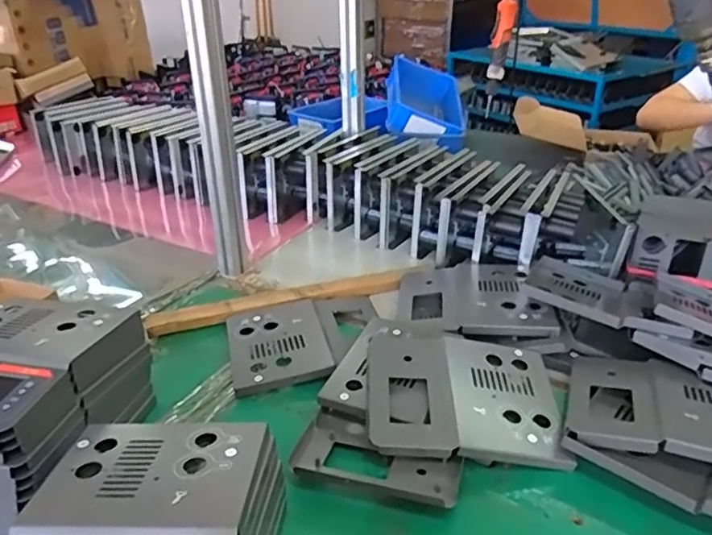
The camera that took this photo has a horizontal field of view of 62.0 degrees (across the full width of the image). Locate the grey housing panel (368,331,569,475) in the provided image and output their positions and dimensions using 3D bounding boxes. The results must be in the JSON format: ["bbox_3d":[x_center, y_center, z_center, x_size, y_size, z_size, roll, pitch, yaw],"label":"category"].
[{"bbox_3d":[0.129,0.148,0.722,0.223,0.038,0.196,1,28,4],"label":"grey housing panel"}]

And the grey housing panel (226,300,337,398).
[{"bbox_3d":[-0.112,0.113,0.852,0.136,0.030,0.180,-8,29,-13],"label":"grey housing panel"}]

